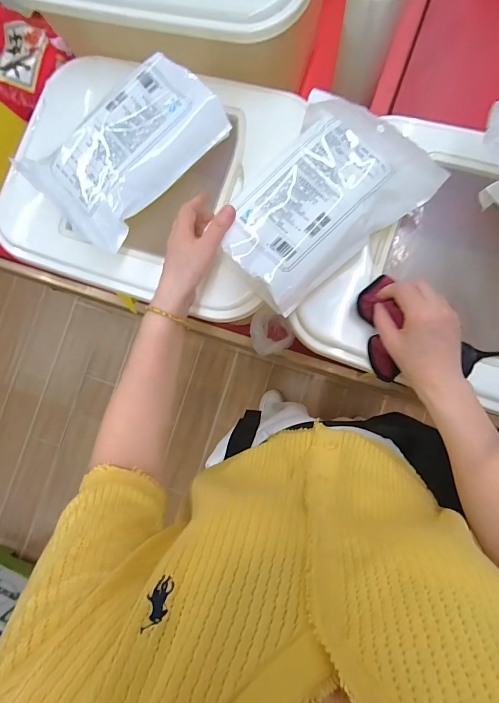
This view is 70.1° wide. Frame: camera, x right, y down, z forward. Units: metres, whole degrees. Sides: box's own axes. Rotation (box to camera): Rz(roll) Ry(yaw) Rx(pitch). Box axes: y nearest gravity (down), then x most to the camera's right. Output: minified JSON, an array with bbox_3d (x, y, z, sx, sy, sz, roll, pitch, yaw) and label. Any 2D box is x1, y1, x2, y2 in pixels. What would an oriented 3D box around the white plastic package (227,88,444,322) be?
[{"bbox_3d":[0.076,-0.186,0.426,0.241,0.047,0.172,-40,81,1],"label":"white plastic package"}]

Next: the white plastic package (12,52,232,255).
[{"bbox_3d":[-0.162,-0.265,0.455,0.158,0.043,0.232,43,90,9],"label":"white plastic package"}]

